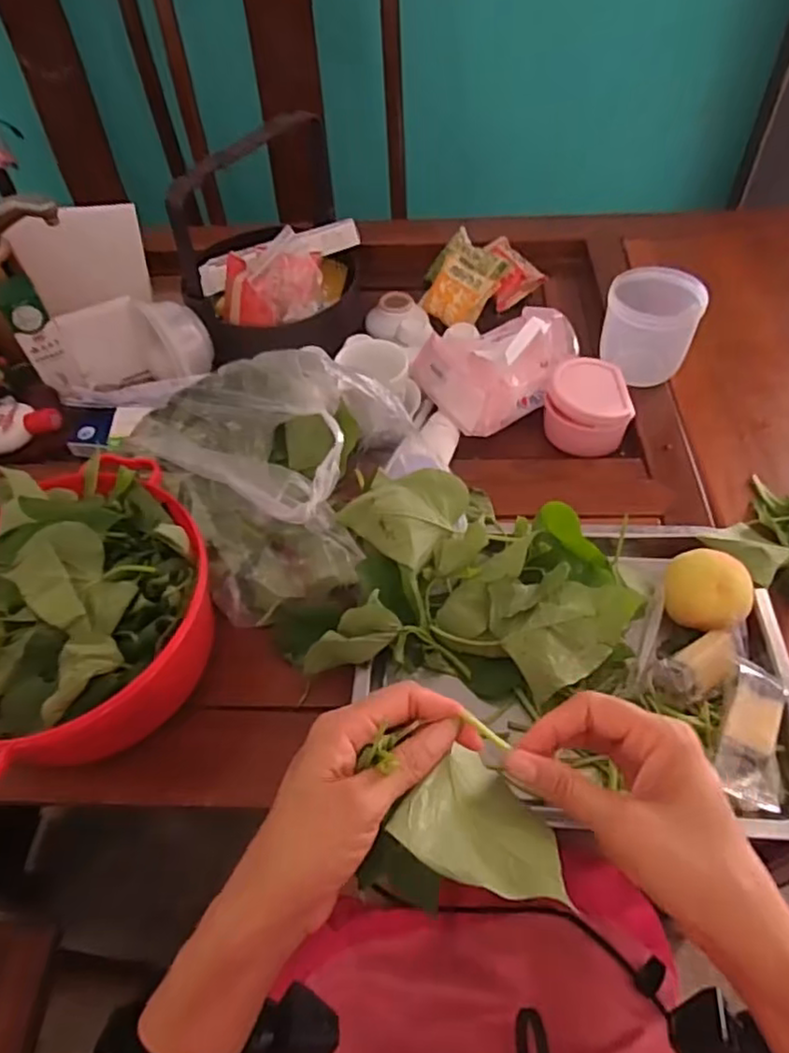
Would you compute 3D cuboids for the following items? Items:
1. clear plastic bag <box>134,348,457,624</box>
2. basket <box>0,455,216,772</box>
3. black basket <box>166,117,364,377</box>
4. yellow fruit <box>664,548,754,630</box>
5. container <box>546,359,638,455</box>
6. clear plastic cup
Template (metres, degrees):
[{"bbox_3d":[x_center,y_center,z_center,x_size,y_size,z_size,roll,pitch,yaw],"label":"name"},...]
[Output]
[{"bbox_3d":[-0.084,-0.052,0.547,0.209,0.139,0.245,-28,56,-17],"label":"clear plastic bag"},{"bbox_3d":[-0.236,0.062,0.465,0.216,0.102,0.216,-31,56,-19],"label":"basket"},{"bbox_3d":[-0.139,-0.327,0.741,0.192,0.195,0.191,-10,52,-3],"label":"black basket"},{"bbox_3d":[0.233,0.051,0.492,0.060,0.047,0.057,19,56,18],"label":"yellow fruit"},{"bbox_3d":[0.196,-0.119,0.664,0.084,0.066,0.085,9,54,11],"label":"container"},{"bbox_3d":[0.253,-0.191,0.658,0.087,0.097,0.081,-2,52,3],"label":"clear plastic cup"}]

